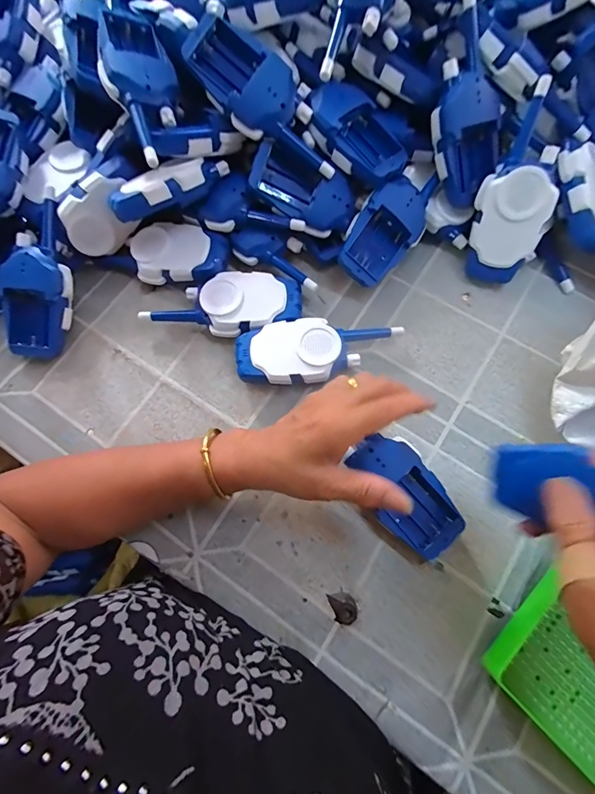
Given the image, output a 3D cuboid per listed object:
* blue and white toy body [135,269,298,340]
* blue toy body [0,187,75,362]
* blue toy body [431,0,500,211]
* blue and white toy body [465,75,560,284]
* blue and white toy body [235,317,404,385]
[{"bbox_3d":[-0.079,-0.095,0.392,0.162,0.038,0.063,-5,73,2],"label":"blue and white toy body"},{"bbox_3d":[-0.271,-0.123,0.375,0.067,0.033,0.162,13,101,4],"label":"blue toy body"},{"bbox_3d":[0.166,-0.272,0.344,0.069,0.029,0.162,-17,118,-4],"label":"blue toy body"},{"bbox_3d":[0.212,-0.195,0.351,0.062,0.028,0.161,4,118,2],"label":"blue and white toy body"},{"bbox_3d":[0.021,-0.044,0.366,0.158,0.033,0.061,-4,73,2],"label":"blue and white toy body"}]

